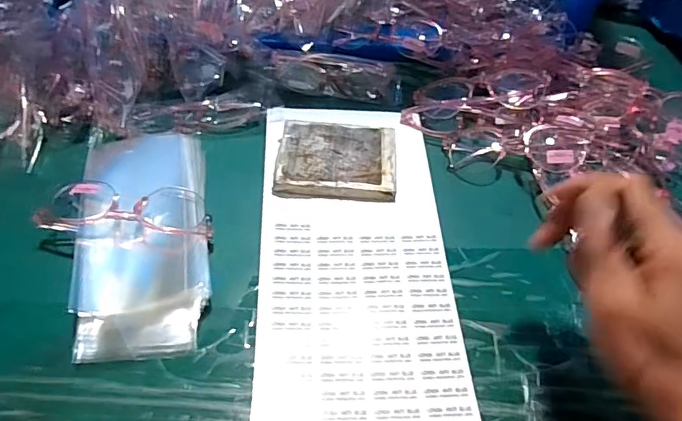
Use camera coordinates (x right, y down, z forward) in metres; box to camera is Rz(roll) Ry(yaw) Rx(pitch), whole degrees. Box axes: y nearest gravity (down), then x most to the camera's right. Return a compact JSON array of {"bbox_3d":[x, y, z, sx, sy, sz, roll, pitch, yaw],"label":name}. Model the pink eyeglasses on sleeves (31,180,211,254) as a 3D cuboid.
[{"bbox_3d":[-0.158,-0.001,0.381,0.121,0.025,0.048,3,55,-3],"label":"pink eyeglasses on sleeves"}]

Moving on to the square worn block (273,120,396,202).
[{"bbox_3d":[-0.003,-0.044,0.428,0.099,0.011,0.079,5,55,-2],"label":"square worn block"}]

